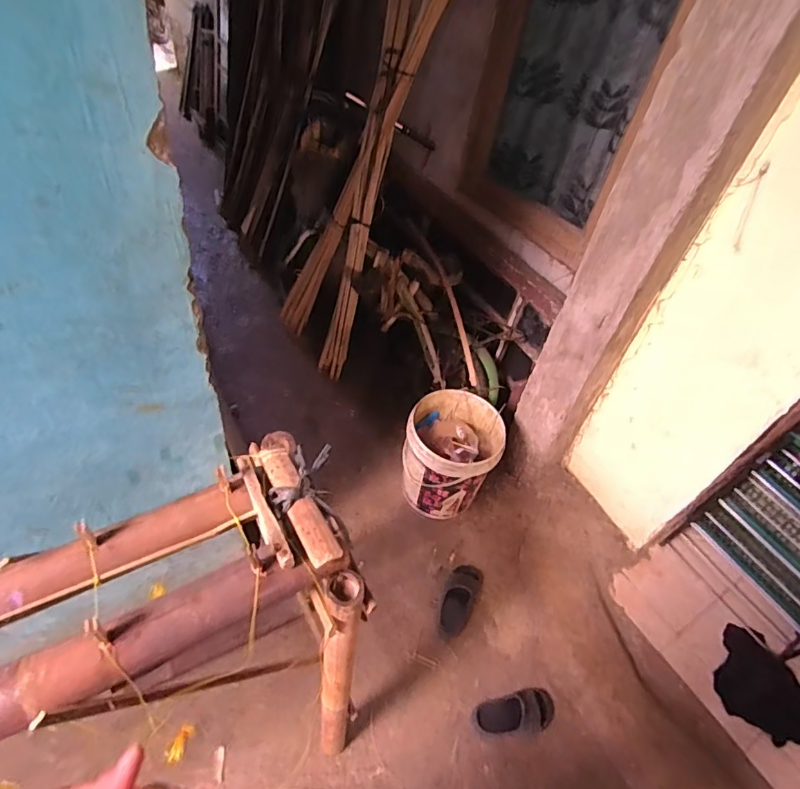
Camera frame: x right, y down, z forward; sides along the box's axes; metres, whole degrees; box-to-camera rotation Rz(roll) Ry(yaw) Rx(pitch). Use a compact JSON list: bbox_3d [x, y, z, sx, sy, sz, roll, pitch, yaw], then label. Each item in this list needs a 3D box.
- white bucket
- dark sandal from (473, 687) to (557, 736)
[{"bbox_3d":[0.173,0.201,1.693,0.315,0.304,0.329,5,48,-5],"label":"white bucket"},{"bbox_3d":[0.312,0.859,1.348,0.229,0.057,0.100,0,48,-9],"label":"dark sandal"}]

